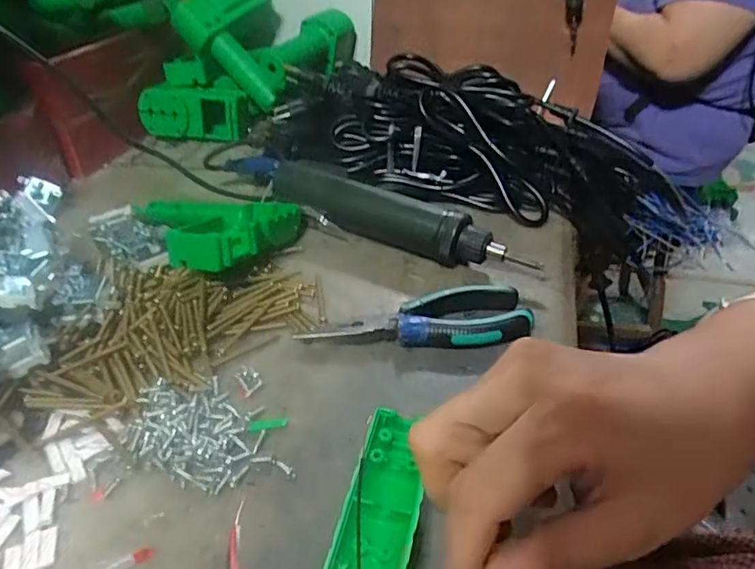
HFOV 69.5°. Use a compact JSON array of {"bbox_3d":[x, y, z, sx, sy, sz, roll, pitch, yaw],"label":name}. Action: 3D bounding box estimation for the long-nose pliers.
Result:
[{"bbox_3d":[0.027,0.026,0.379,0.154,0.019,0.047,-3,38,-4],"label":"long-nose pliers"}]

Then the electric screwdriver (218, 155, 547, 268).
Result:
[{"bbox_3d":[-0.016,-0.065,0.472,0.289,0.045,0.034,22,42,26],"label":"electric screwdriver"}]

